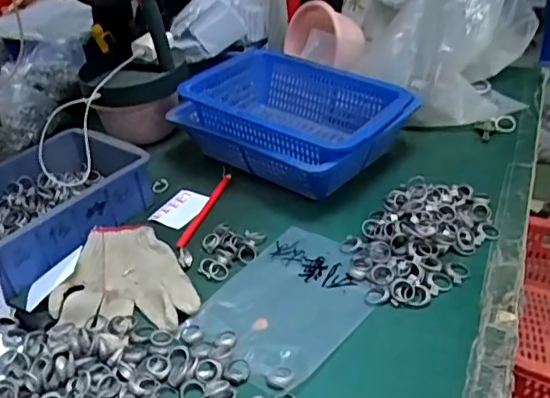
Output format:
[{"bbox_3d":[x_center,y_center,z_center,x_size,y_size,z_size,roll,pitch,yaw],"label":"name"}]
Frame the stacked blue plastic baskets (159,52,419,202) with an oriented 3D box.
[{"bbox_3d":[0.022,-0.107,0.772,0.294,0.106,0.212,21,42,35],"label":"stacked blue plastic baskets"}]

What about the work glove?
[{"bbox_3d":[-0.170,0.083,0.600,0.132,0.015,0.191,-21,36,-21],"label":"work glove"}]

